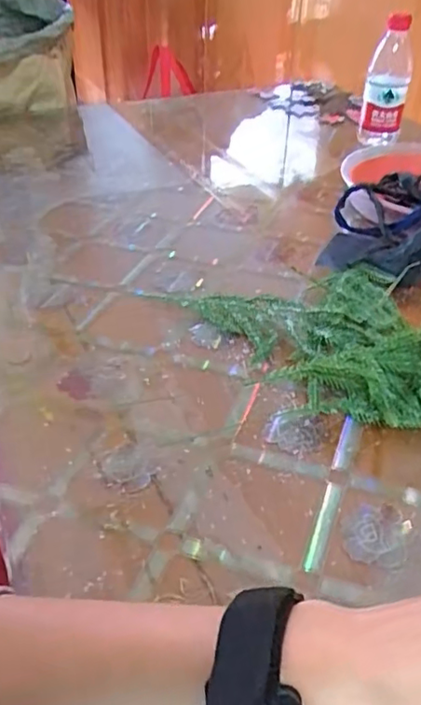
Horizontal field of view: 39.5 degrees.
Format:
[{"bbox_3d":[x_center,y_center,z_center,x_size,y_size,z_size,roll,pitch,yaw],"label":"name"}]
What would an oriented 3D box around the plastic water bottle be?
[{"bbox_3d":[0.263,-0.397,0.876,0.063,0.170,0.061,10,39,9],"label":"plastic water bottle"}]

